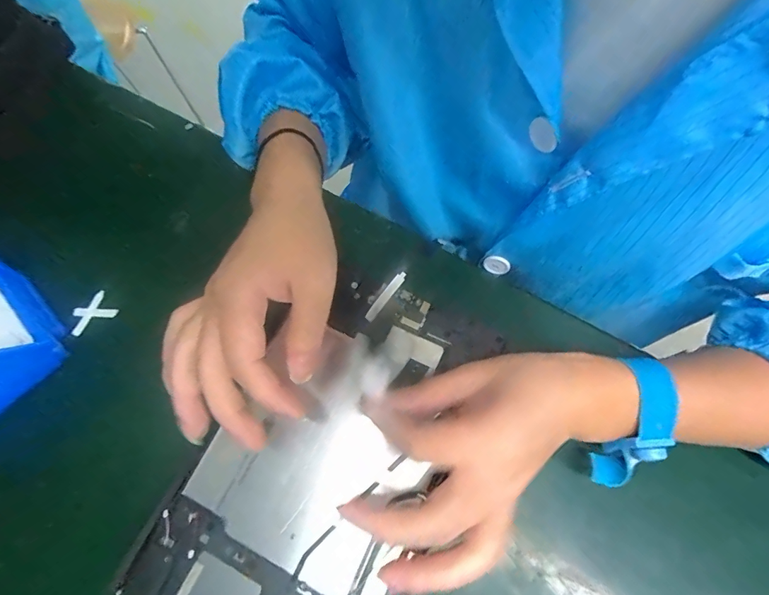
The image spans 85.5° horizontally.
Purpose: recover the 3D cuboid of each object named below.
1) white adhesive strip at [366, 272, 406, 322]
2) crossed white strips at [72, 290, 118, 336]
[{"bbox_3d":[0.001,-0.001,0.264,0.007,0.004,0.037,40,97,14],"label":"white adhesive strip"},{"bbox_3d":[-0.230,0.013,0.325,0.034,0.004,0.023,-38,82,-9],"label":"crossed white strips"}]

